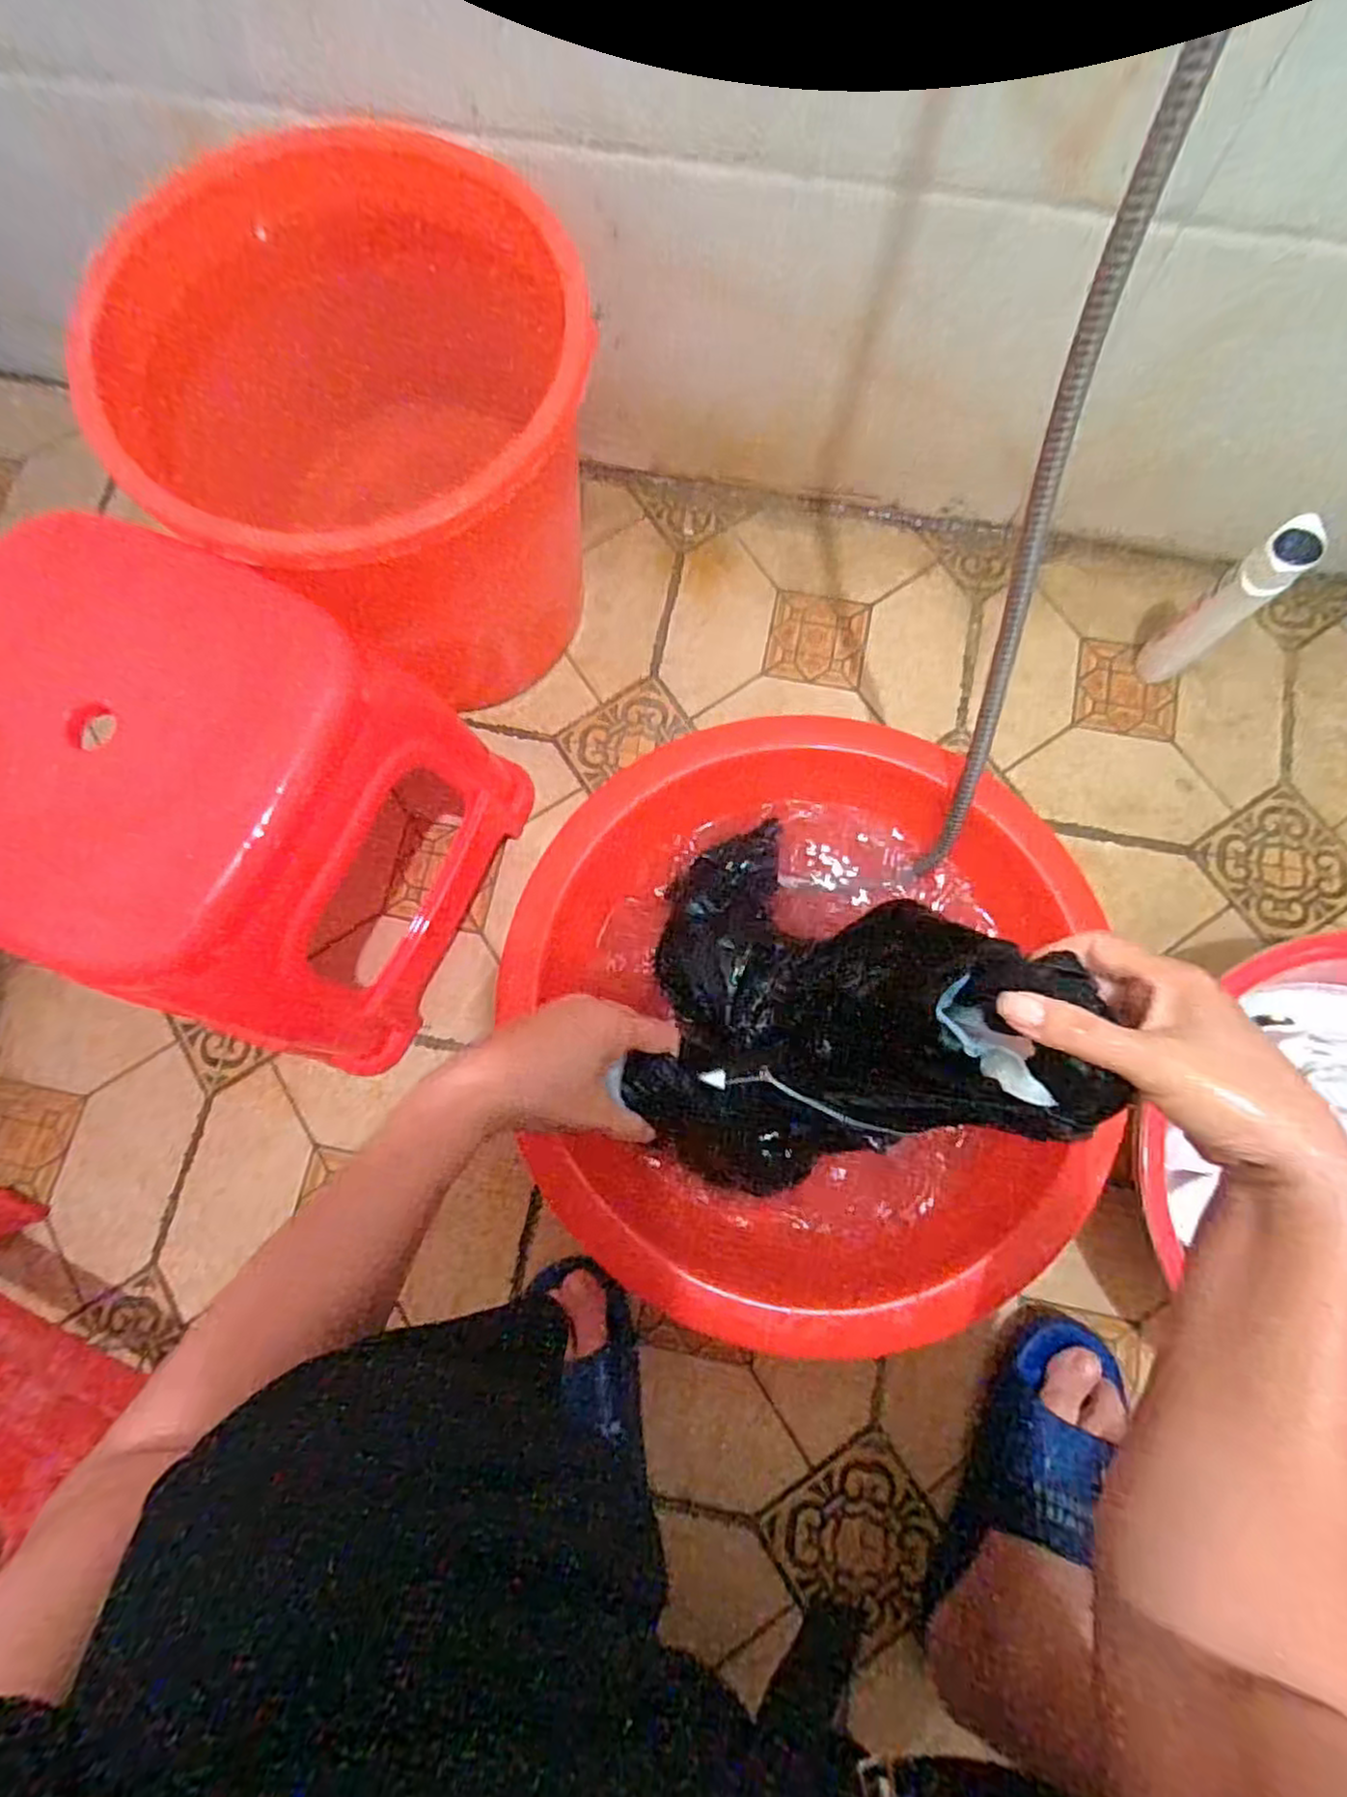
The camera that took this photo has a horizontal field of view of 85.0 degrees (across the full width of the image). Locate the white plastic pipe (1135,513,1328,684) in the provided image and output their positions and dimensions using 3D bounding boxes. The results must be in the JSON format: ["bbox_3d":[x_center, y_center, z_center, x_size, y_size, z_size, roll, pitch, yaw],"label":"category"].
[{"bbox_3d":[0.459,-0.241,0.621,0.046,0.171,0.041,-36,79,-7],"label":"white plastic pipe"}]

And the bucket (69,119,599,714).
[{"bbox_3d":[-0.196,-0.342,0.599,0.307,0.304,0.336,31,80,8],"label":"bucket"}]

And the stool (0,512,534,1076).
[{"bbox_3d":[-0.309,-0.060,0.545,0.264,0.284,0.283,23,79,6],"label":"stool"}]

